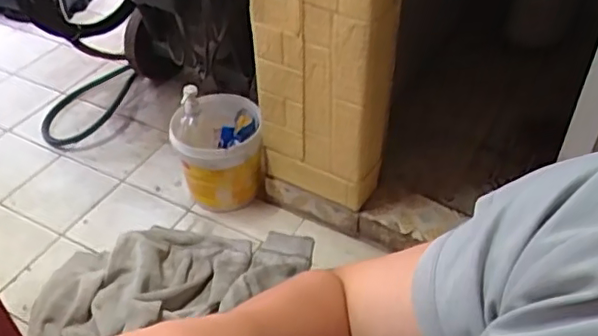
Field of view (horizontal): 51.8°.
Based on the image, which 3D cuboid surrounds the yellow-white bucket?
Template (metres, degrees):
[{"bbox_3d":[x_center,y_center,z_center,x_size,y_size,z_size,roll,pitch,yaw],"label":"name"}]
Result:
[{"bbox_3d":[-0.180,-0.036,1.395,0.185,0.243,0.183,0,42,0],"label":"yellow-white bucket"}]

